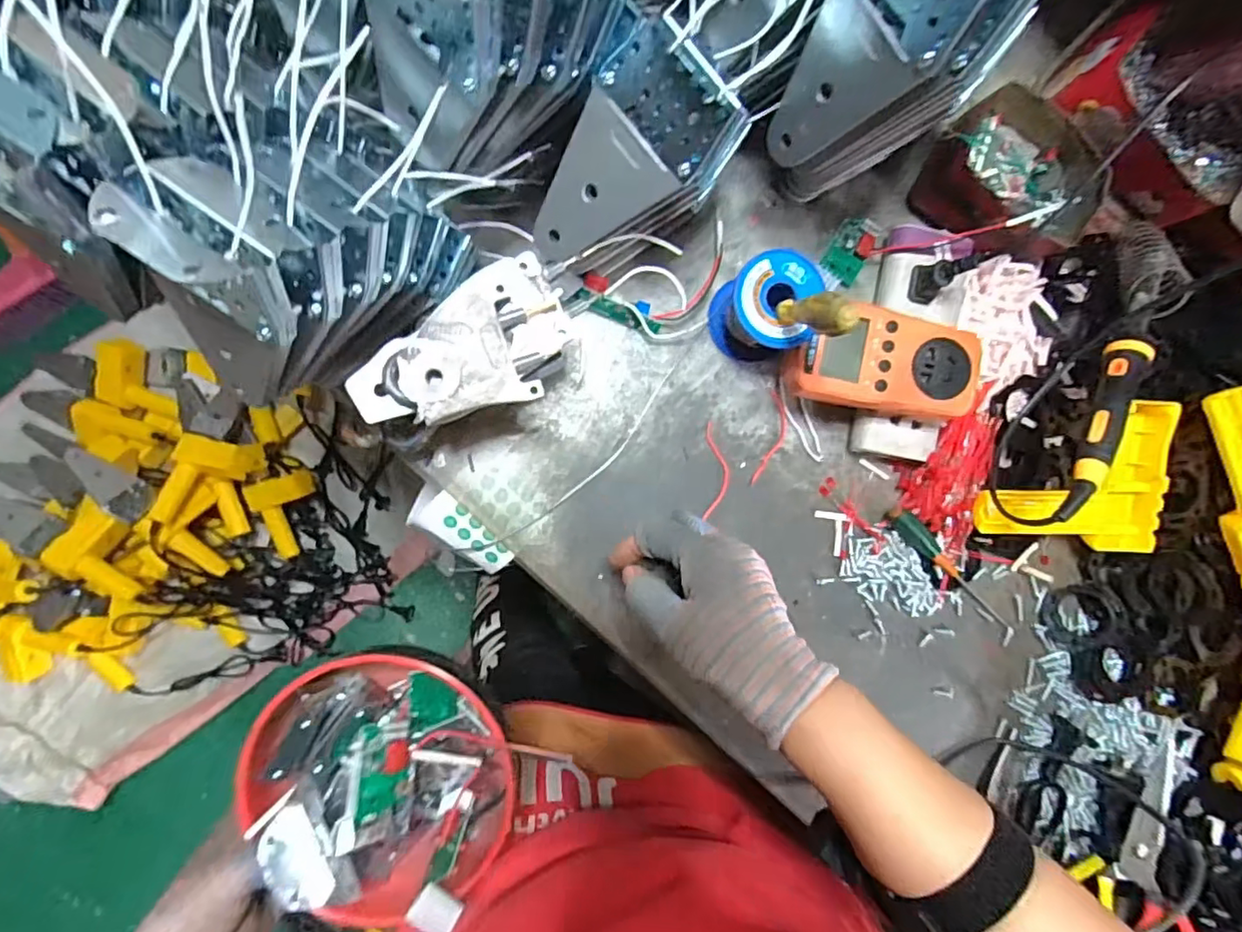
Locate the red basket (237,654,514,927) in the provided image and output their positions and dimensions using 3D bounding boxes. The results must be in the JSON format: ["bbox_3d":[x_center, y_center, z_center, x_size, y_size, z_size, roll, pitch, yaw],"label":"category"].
[{"bbox_3d":[-0.150,0.208,0.377,0.154,0.074,0.154,0,90,-8],"label":"red basket"}]

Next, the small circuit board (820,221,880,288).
[{"bbox_3d":[0.174,-0.162,0.451,0.030,0.016,0.047,27,87,-7],"label":"small circuit board"}]

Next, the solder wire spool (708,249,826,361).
[{"bbox_3d":[0.098,-0.111,0.419,0.056,0.063,0.061,0,90,-8],"label":"solder wire spool"}]

